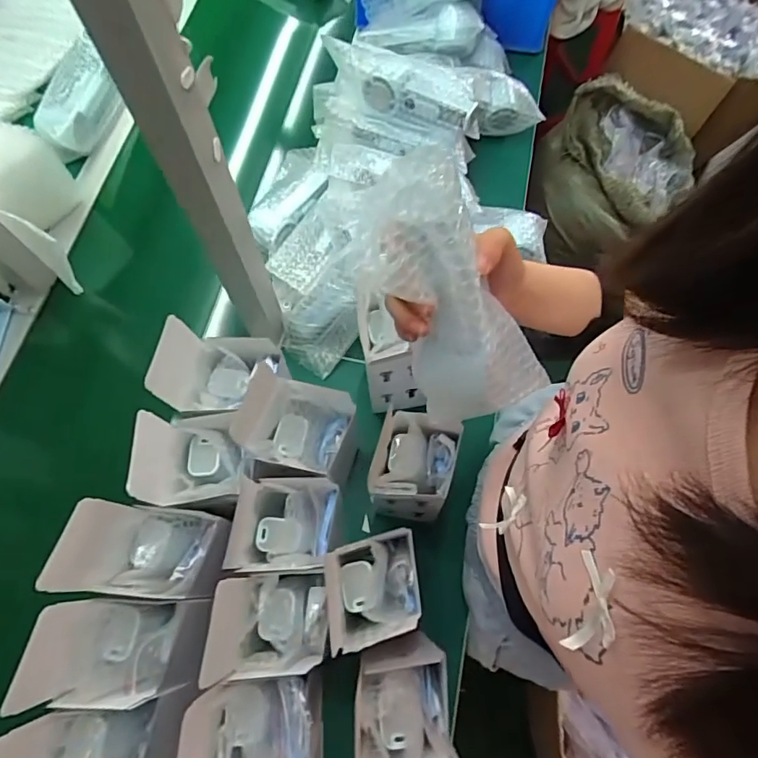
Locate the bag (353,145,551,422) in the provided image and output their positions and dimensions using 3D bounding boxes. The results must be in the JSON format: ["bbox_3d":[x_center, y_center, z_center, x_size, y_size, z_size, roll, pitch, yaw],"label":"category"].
[{"bbox_3d":[0.047,-0.050,0.342,0.079,0.189,0.072,-42,40,-15],"label":"bag"}]

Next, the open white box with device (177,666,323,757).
[{"bbox_3d":[-0.097,0.271,0.391,0.093,0.064,0.074,-2,69,-2],"label":"open white box with device"}]

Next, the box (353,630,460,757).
[{"bbox_3d":[0.020,0.261,0.395,0.081,0.056,0.093,-4,69,-3],"label":"box"}]

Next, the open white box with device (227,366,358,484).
[{"bbox_3d":[-0.074,0.046,0.482,0.102,0.074,0.072,11,69,3],"label":"open white box with device"}]

